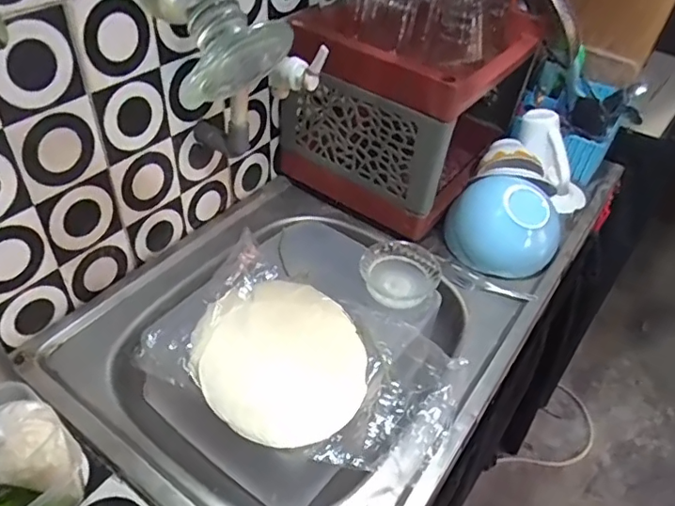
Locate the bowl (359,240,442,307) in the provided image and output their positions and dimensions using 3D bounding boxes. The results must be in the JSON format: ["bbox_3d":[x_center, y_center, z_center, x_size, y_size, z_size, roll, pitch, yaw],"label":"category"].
[{"bbox_3d":[0.088,0.034,0.762,0.108,0.055,0.102,3,43,-3],"label":"bowl"}]

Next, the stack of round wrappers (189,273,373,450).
[{"bbox_3d":[-0.068,0.122,0.652,0.197,0.031,0.216,-30,54,-32],"label":"stack of round wrappers"}]

